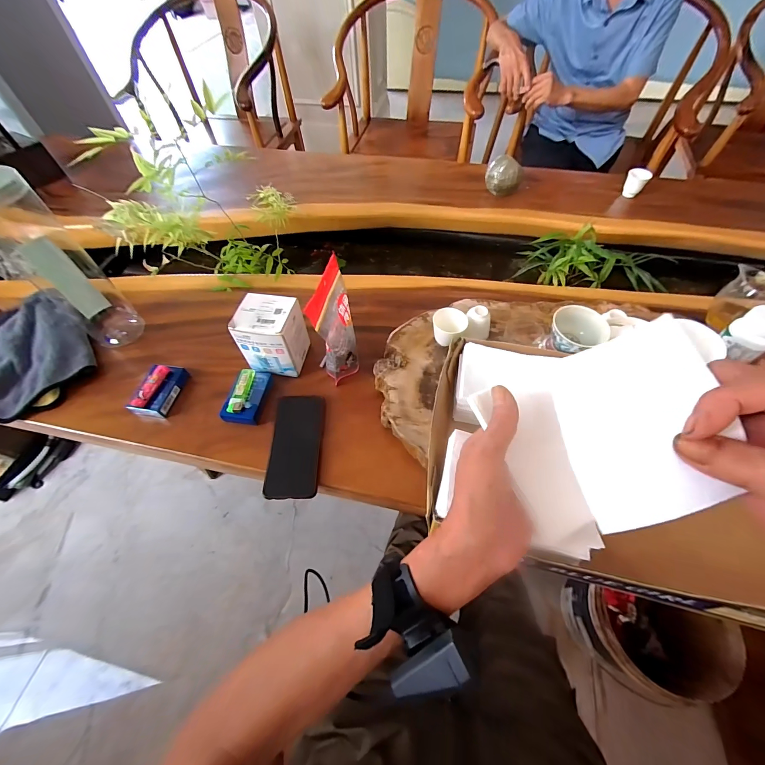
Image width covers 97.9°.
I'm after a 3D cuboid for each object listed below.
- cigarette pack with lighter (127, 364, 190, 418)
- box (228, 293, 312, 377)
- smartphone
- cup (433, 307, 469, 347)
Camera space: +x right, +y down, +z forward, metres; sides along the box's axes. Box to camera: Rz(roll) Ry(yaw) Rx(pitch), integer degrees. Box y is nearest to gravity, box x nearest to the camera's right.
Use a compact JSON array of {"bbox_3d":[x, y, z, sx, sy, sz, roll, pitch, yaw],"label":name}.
[{"bbox_3d":[-0.374,0.012,0.558,0.052,0.036,0.091,8,58,6],"label":"cigarette pack with lighter"},{"bbox_3d":[-0.182,-0.079,0.561,0.094,0.109,0.089,6,58,5],"label":"box"},{"bbox_3d":[-0.129,0.093,0.502,0.073,0.011,0.153,3,63,-5],"label":"smartphone"},{"bbox_3d":[0.109,-0.089,0.545,0.054,0.048,0.049,17,60,12],"label":"cup"}]

